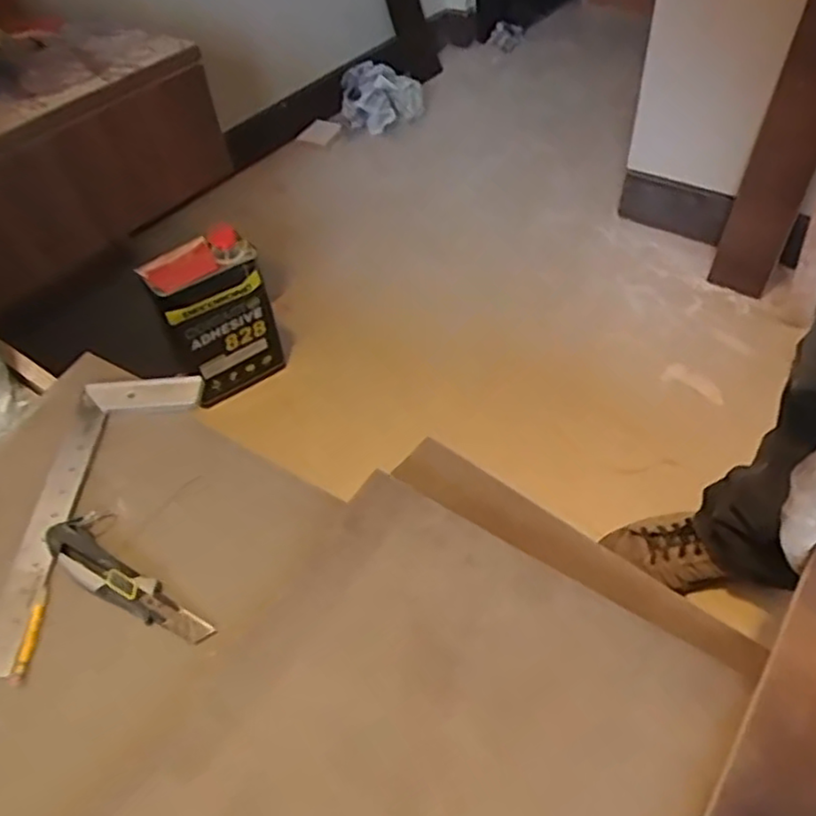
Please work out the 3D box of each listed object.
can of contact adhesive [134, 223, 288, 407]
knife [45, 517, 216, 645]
[{"bbox_3d":[-0.326,-0.150,1.185,0.182,0.247,0.104,-34,53,-24],"label":"can of contact adhesive"},{"bbox_3d":[-0.246,0.150,0.602,0.184,0.016,0.037,26,54,27],"label":"knife"}]

